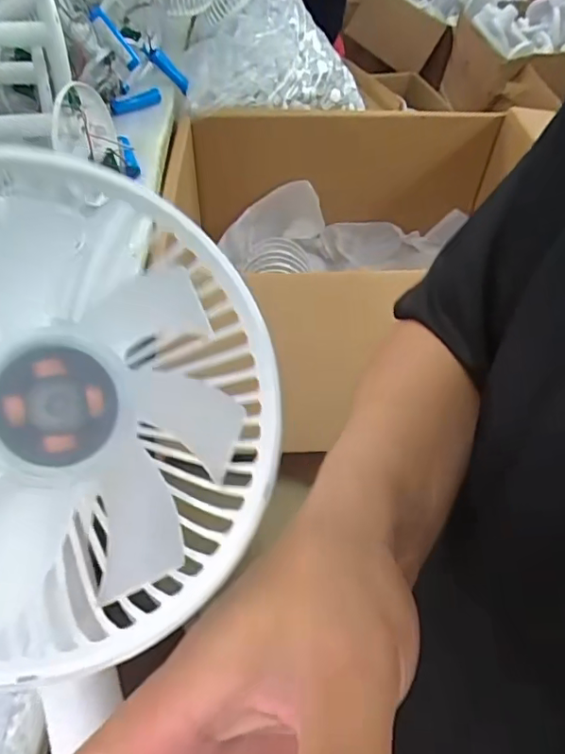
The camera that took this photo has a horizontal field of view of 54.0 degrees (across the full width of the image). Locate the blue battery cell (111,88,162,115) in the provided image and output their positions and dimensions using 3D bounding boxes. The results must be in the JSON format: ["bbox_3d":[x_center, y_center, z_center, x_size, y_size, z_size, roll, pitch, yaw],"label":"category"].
[{"bbox_3d":[-0.190,-0.357,0.715,0.065,0.019,0.018,-27,56,-23],"label":"blue battery cell"}]

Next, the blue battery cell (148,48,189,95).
[{"bbox_3d":[-0.156,-0.427,0.777,0.017,0.073,0.015,-47,58,9],"label":"blue battery cell"}]

